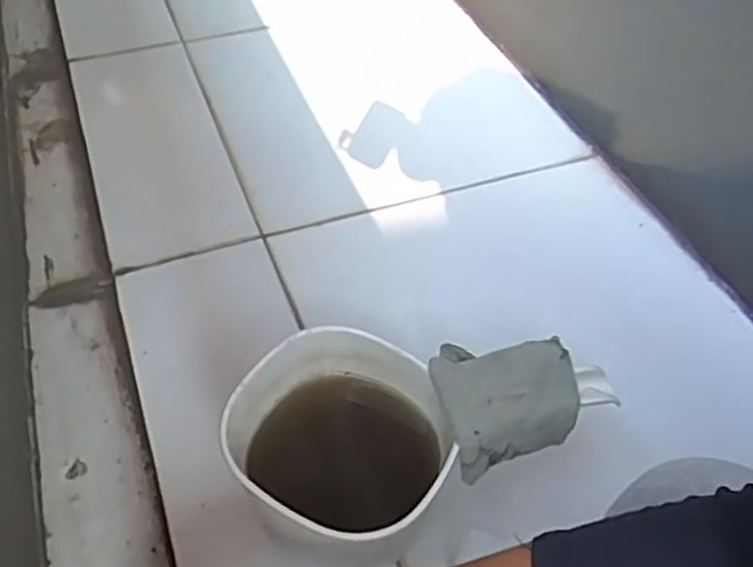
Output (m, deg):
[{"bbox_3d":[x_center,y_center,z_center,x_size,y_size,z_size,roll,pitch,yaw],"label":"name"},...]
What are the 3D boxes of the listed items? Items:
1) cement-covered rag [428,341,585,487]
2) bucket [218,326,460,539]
[{"bbox_3d":[0.089,0.079,0.513,0.097,0.042,0.086,-15,50,-14],"label":"cement-covered rag"},{"bbox_3d":[-0.020,0.120,0.525,0.147,0.131,0.138,1,48,-1],"label":"bucket"}]

